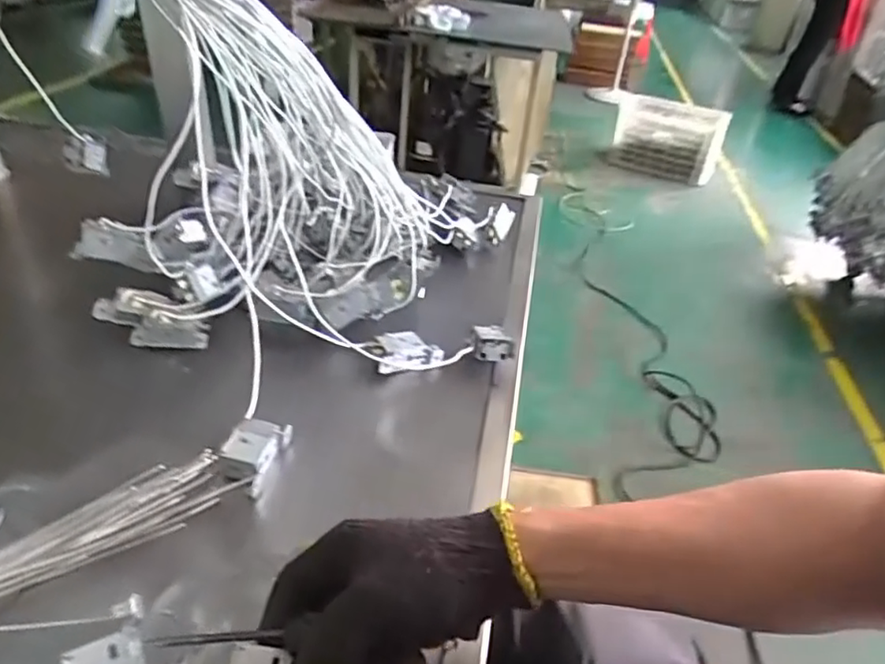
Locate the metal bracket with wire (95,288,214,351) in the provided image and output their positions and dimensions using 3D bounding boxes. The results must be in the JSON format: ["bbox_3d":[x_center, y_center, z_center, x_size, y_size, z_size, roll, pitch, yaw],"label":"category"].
[{"bbox_3d":[-0.285,-0.015,0.608,0.109,0.051,0.039,12,36,8],"label":"metal bracket with wire"}]

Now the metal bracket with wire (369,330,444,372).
[{"bbox_3d":[-0.035,0.020,0.613,0.068,0.025,0.034,-9,38,-19],"label":"metal bracket with wire"}]

